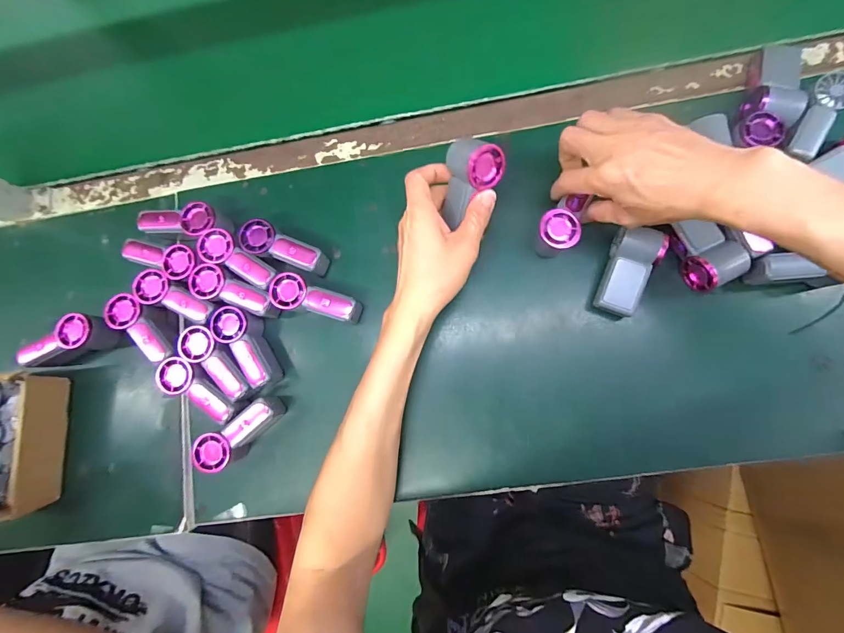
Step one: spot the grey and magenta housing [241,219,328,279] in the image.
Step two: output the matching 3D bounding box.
[{"bbox_3d":[-0.153,-0.073,0.440,0.096,0.045,0.036,26,86,9],"label":"grey and magenta housing"}]

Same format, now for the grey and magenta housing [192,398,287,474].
[{"bbox_3d":[-0.195,0.126,0.420,0.096,0.046,0.035,-39,80,-17],"label":"grey and magenta housing"}]

